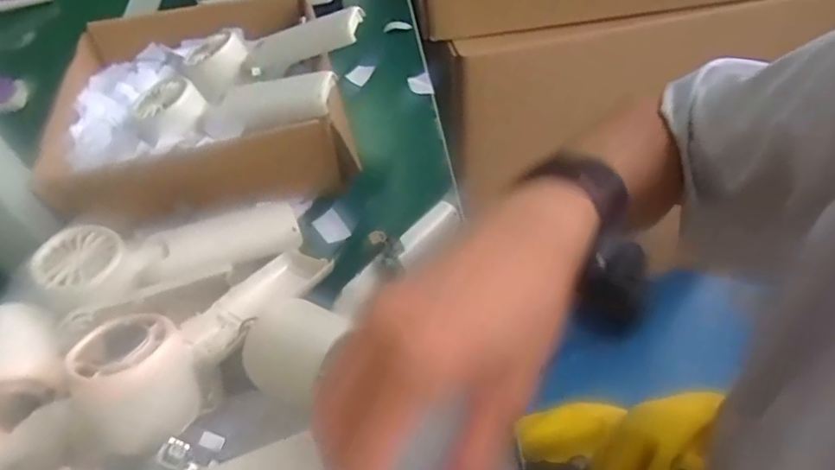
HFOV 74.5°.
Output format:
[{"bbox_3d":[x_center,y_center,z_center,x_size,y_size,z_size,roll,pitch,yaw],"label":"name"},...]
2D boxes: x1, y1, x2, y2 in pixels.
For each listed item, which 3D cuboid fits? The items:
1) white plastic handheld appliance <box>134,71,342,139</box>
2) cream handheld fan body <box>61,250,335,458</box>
[{"bbox_3d":[-0.141,-0.100,0.420,0.153,0.034,0.044,5,53,7],"label":"white plastic handheld appliance"},{"bbox_3d":[-0.123,0.055,0.336,0.062,0.059,0.165,21,34,19],"label":"cream handheld fan body"}]

